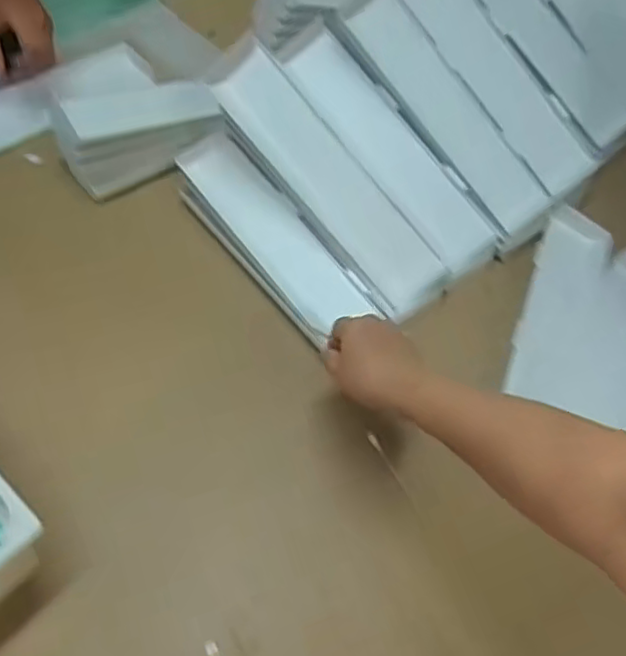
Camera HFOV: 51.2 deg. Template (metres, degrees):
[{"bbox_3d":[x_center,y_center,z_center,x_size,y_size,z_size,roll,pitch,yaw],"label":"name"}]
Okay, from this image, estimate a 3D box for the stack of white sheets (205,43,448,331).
[{"bbox_3d":[0.017,-0.161,0.723,0.082,0.041,0.341,-42,95,-25],"label":"stack of white sheets"}]

